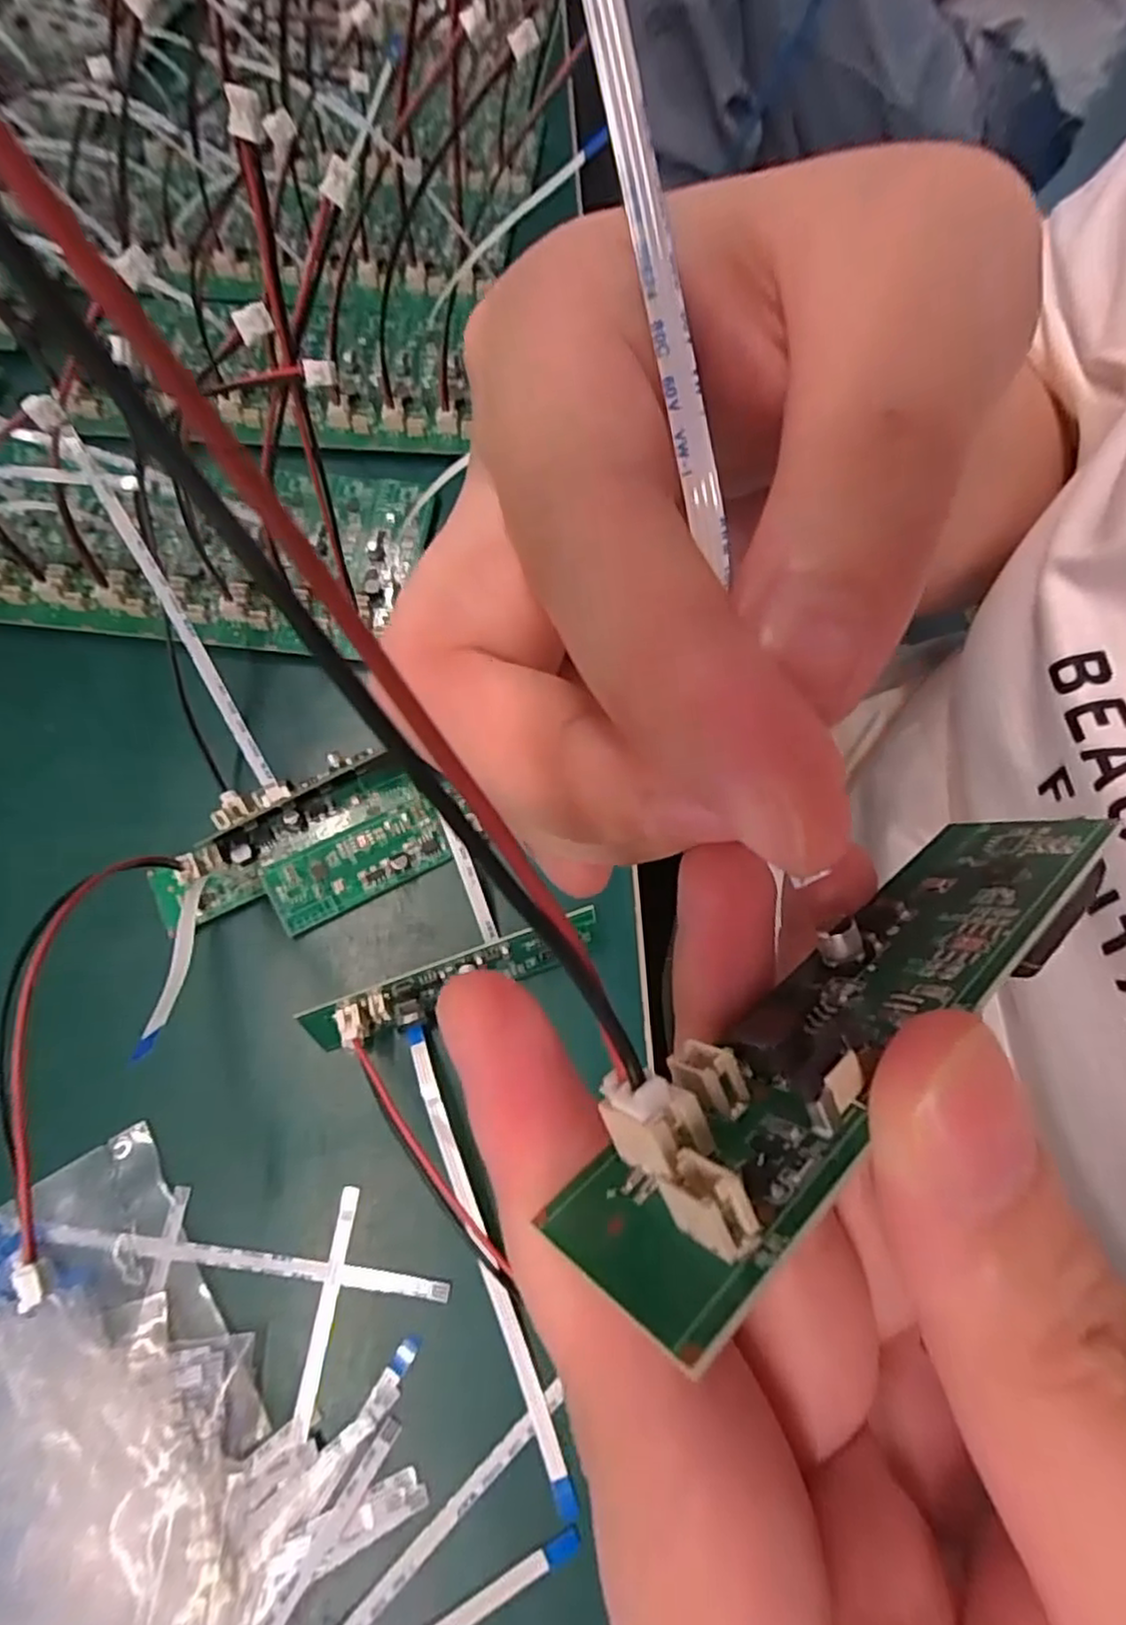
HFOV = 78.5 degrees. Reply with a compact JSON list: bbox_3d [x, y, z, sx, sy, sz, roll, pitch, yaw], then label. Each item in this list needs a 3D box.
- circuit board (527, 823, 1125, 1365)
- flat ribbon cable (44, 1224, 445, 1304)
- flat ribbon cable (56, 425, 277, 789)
[{"bbox_3d":[0.032,0.018,0.075,0.081,0.024,0.005,-30,104,-28],"label":"circuit board"},{"bbox_3d":[-0.080,0.113,0.173,0.102,0.004,0.005,7,67,4],"label":"flat ribbon cable"},{"bbox_3d":[-0.112,-0.058,0.197,0.005,0.007,0.111,-30,97,-14],"label":"flat ribbon cable"}]

